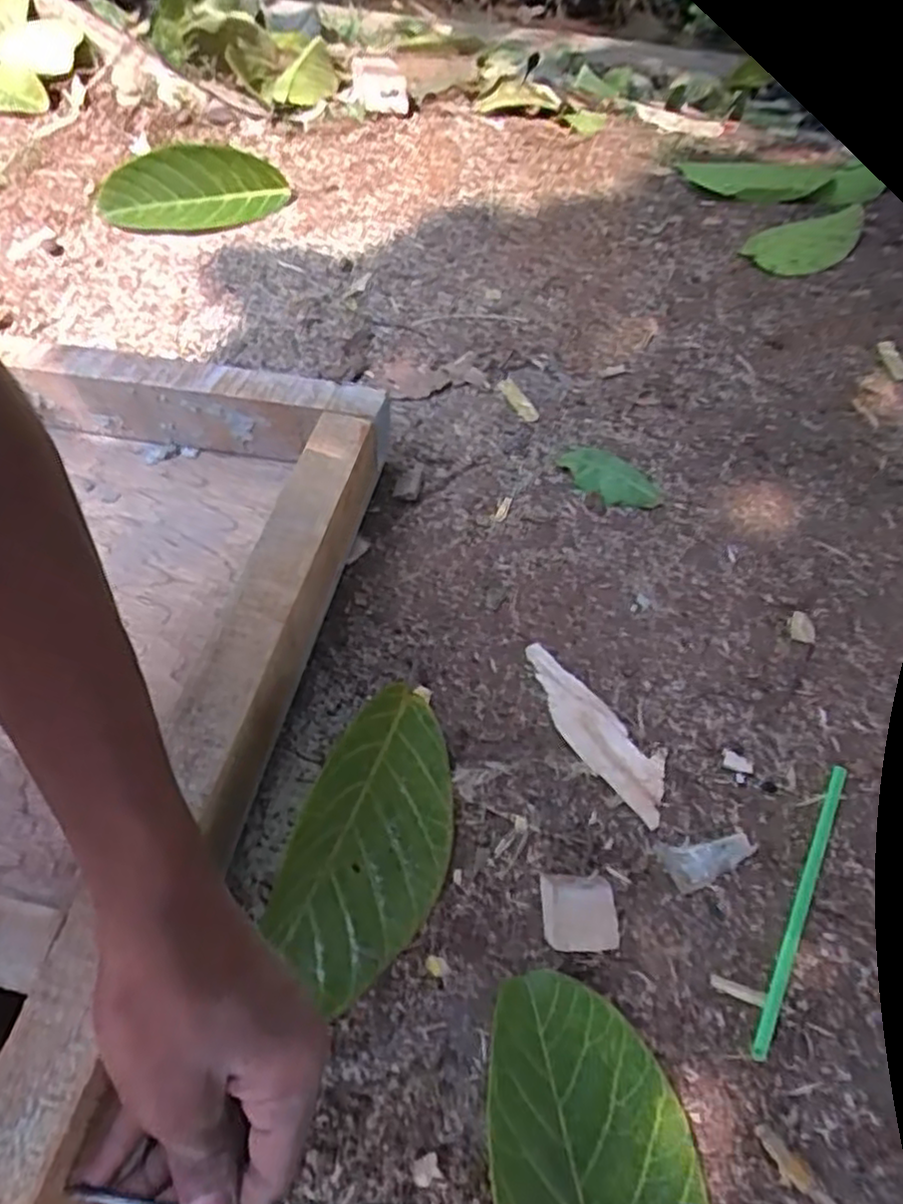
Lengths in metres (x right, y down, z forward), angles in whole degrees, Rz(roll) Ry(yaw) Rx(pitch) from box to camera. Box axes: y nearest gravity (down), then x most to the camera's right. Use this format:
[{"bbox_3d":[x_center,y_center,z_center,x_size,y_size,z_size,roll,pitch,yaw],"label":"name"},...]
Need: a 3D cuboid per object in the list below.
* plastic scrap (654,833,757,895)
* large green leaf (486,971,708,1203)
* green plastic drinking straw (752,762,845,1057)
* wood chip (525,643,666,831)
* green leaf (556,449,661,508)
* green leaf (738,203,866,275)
[{"bbox_3d":[0.148,0.146,0.410,0.054,0.007,0.028,-16,58,-11],"label":"plastic scrap"},{"bbox_3d":[0.068,0.263,0.313,0.095,0.035,0.176,-5,57,-4],"label":"large green leaf"},{"bbox_3d":[0.196,0.166,0.397,0.009,0.004,0.169,26,60,15],"label":"green plastic drinking straw"},{"bbox_3d":[0.088,0.080,0.452,0.039,0.004,0.130,-35,63,-21],"label":"wood chip"},{"bbox_3d":[0.126,-0.100,0.566,0.084,0.008,0.050,28,60,17],"label":"green leaf"},{"bbox_3d":[0.389,-0.391,0.769,0.166,0.009,0.082,-30,62,-19],"label":"green leaf"}]

